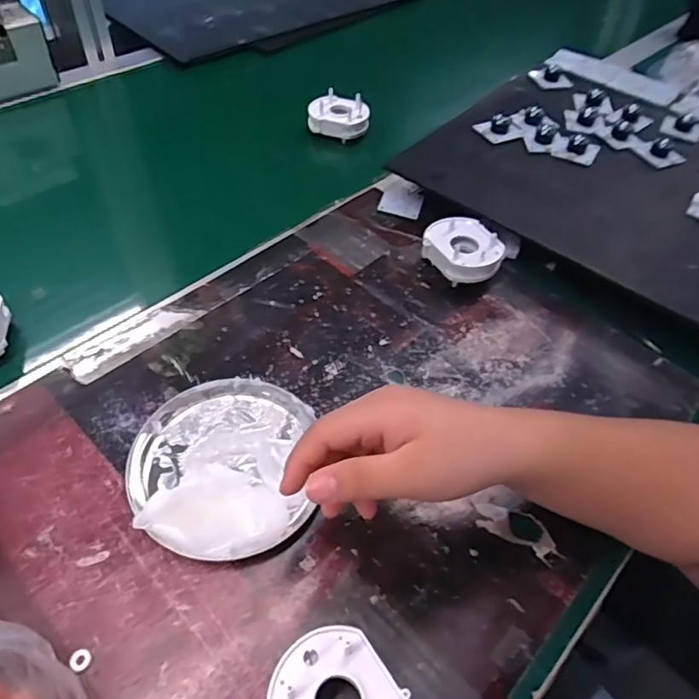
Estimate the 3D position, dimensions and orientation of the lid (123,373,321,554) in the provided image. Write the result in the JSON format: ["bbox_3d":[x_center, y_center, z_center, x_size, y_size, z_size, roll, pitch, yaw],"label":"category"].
[{"bbox_3d":[-0.086,0.072,0.366,0.116,0.030,0.125,3,50,-4],"label":"lid"}]

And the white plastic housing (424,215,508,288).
[{"bbox_3d":[0.102,-0.087,0.504,0.073,0.039,0.066,16,51,7],"label":"white plastic housing"}]

